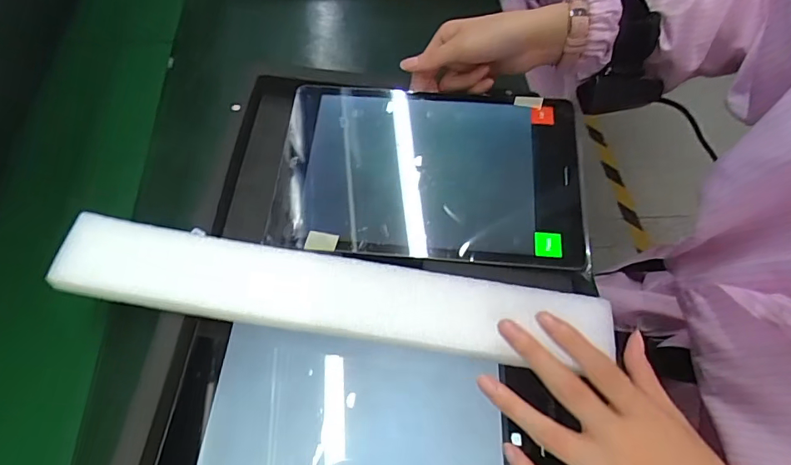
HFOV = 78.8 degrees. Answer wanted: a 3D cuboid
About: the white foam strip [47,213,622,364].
[{"bbox_3d":[-0.039,0.040,0.328,0.363,0.019,0.057,8,58,1],"label":"white foam strip"}]

